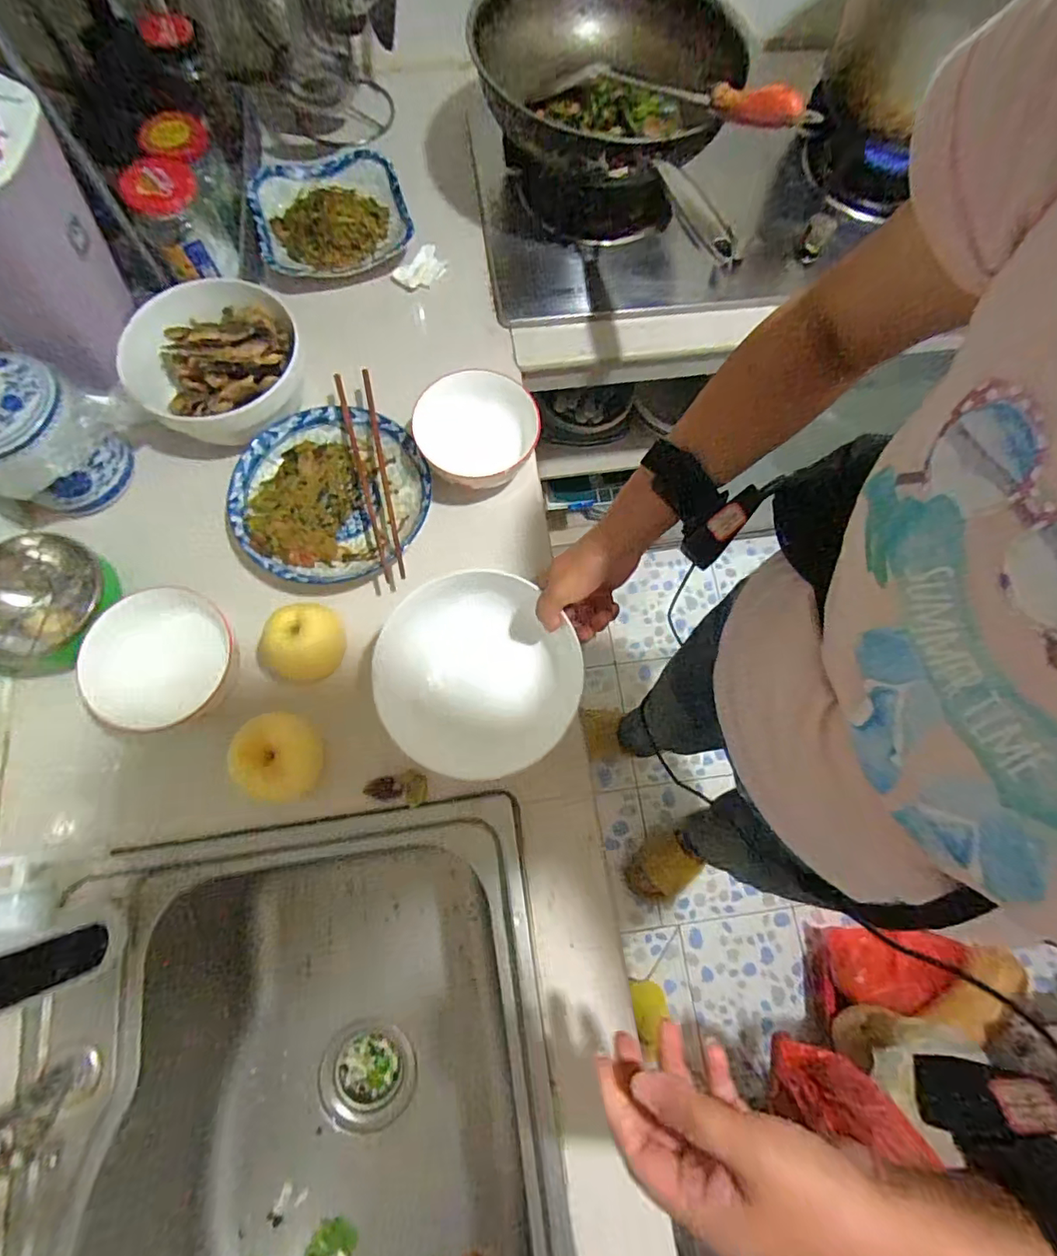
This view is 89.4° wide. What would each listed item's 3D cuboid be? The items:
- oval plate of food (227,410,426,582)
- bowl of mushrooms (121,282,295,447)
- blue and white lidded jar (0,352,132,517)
[{"bbox_3d":[-0.204,-0.138,0.561,0.194,0.033,0.192,-4,74,-3],"label":"oval plate of food"},{"bbox_3d":[-0.323,-0.277,0.556,0.168,0.069,0.173,-31,77,-10],"label":"bowl of mushrooms"},{"bbox_3d":[-0.460,-0.174,0.507,0.097,0.126,0.115,19,74,3],"label":"blue and white lidded jar"}]

